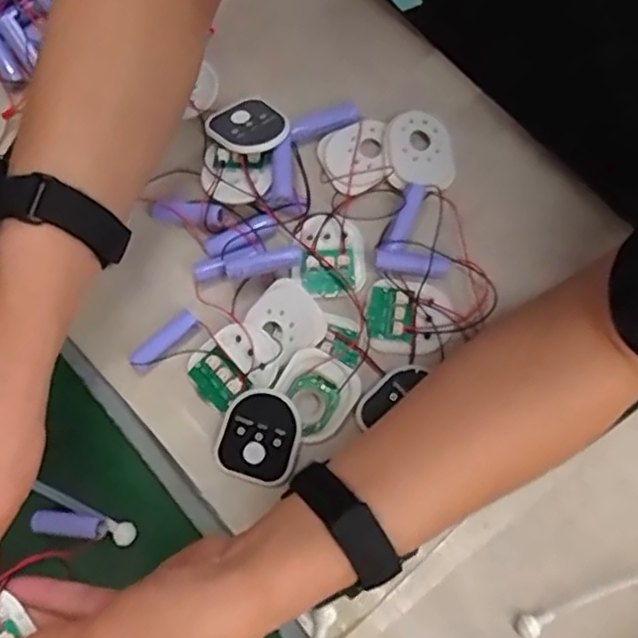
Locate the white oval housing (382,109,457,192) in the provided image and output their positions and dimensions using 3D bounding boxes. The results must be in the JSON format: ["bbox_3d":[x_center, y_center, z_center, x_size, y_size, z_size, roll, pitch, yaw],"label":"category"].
[{"bbox_3d":[0.070,-0.116,0.454,0.047,0.011,0.056,-8,81,-13],"label":"white oval housing"}]

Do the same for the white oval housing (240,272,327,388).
[{"bbox_3d":[-0.027,0.006,0.423,0.059,0.004,0.047,-42,81,-8],"label":"white oval housing"}]

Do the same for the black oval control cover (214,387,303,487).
[{"bbox_3d":[-0.037,0.072,0.411,0.048,0.012,0.055,16,78,4],"label":"black oval control cover"}]

